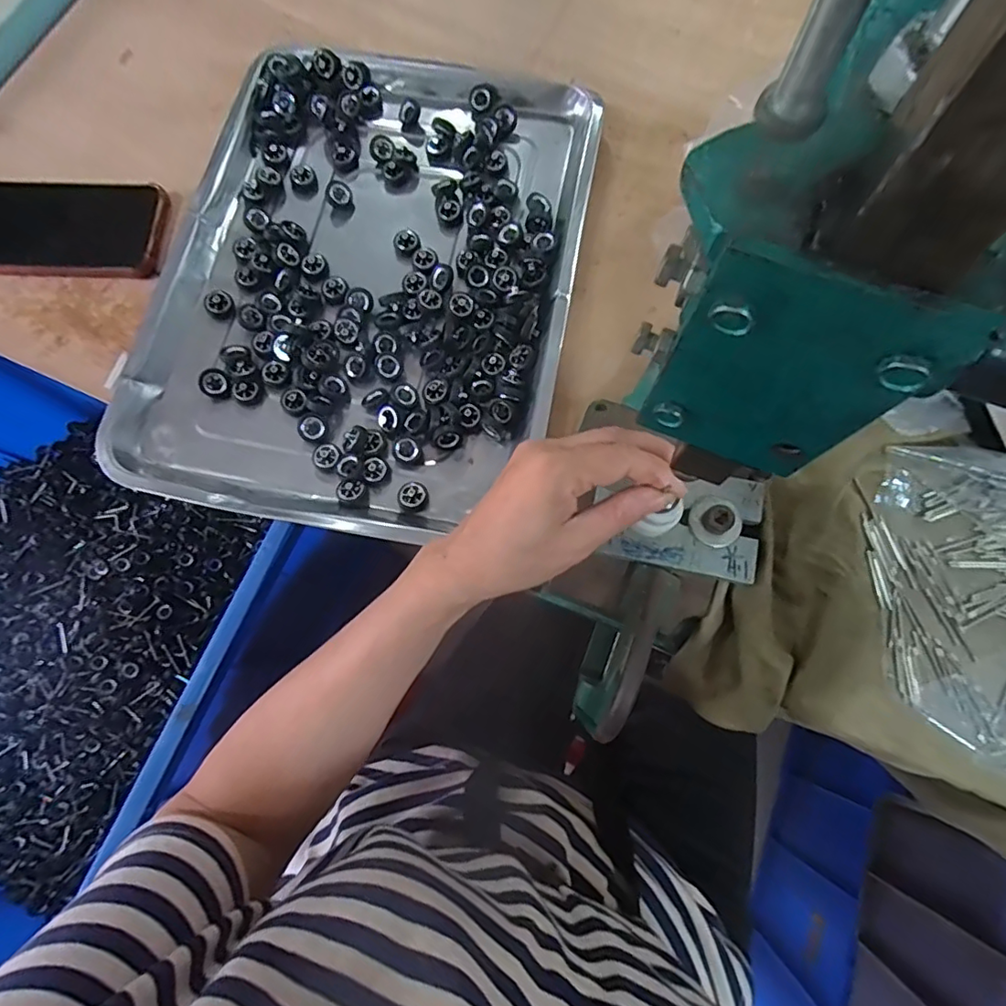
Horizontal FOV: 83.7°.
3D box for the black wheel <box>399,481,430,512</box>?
[{"bbox_3d":[-0.059,-0.005,0.371,0.019,0.013,0.021,-30,75,-6],"label":"black wheel"}]

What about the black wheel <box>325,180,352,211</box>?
[{"bbox_3d":[-0.128,-0.239,0.435,0.019,0.006,0.024,-36,76,-7],"label":"black wheel"}]

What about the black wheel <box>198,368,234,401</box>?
[{"bbox_3d":[-0.199,-0.083,0.389,0.021,0.012,0.020,35,81,-35],"label":"black wheel"}]

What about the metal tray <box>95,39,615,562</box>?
[{"bbox_3d":[-0.093,-0.167,0.404,0.279,0.022,0.377,11,75,5],"label":"metal tray"}]

